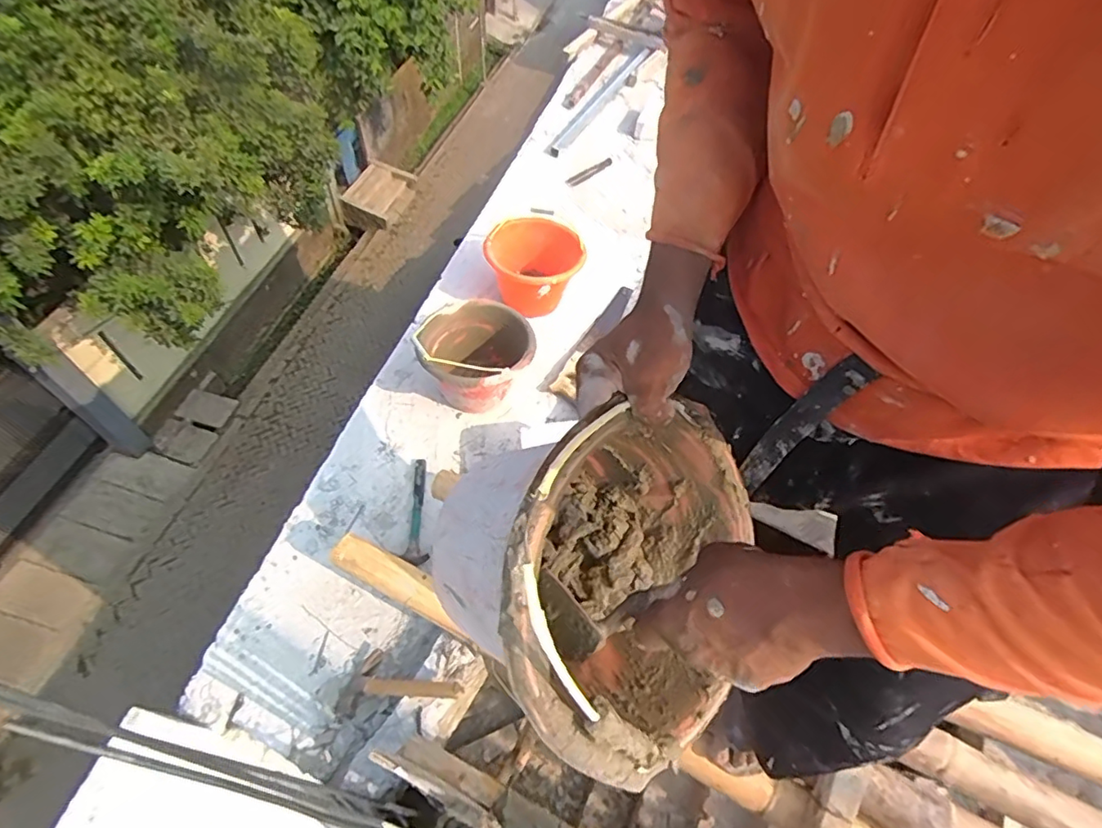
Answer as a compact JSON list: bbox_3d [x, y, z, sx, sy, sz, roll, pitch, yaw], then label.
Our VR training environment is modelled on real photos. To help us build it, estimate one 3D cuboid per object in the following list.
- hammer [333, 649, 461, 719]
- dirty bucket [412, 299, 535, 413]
[{"bbox_3d":[-0.286,0.515,1.073,0.261,0.037,0.124,-10,52,23],"label":"hammer"},{"bbox_3d":[-0.186,-0.158,1.452,0.264,0.252,0.289,2,55,-2],"label":"dirty bucket"}]

